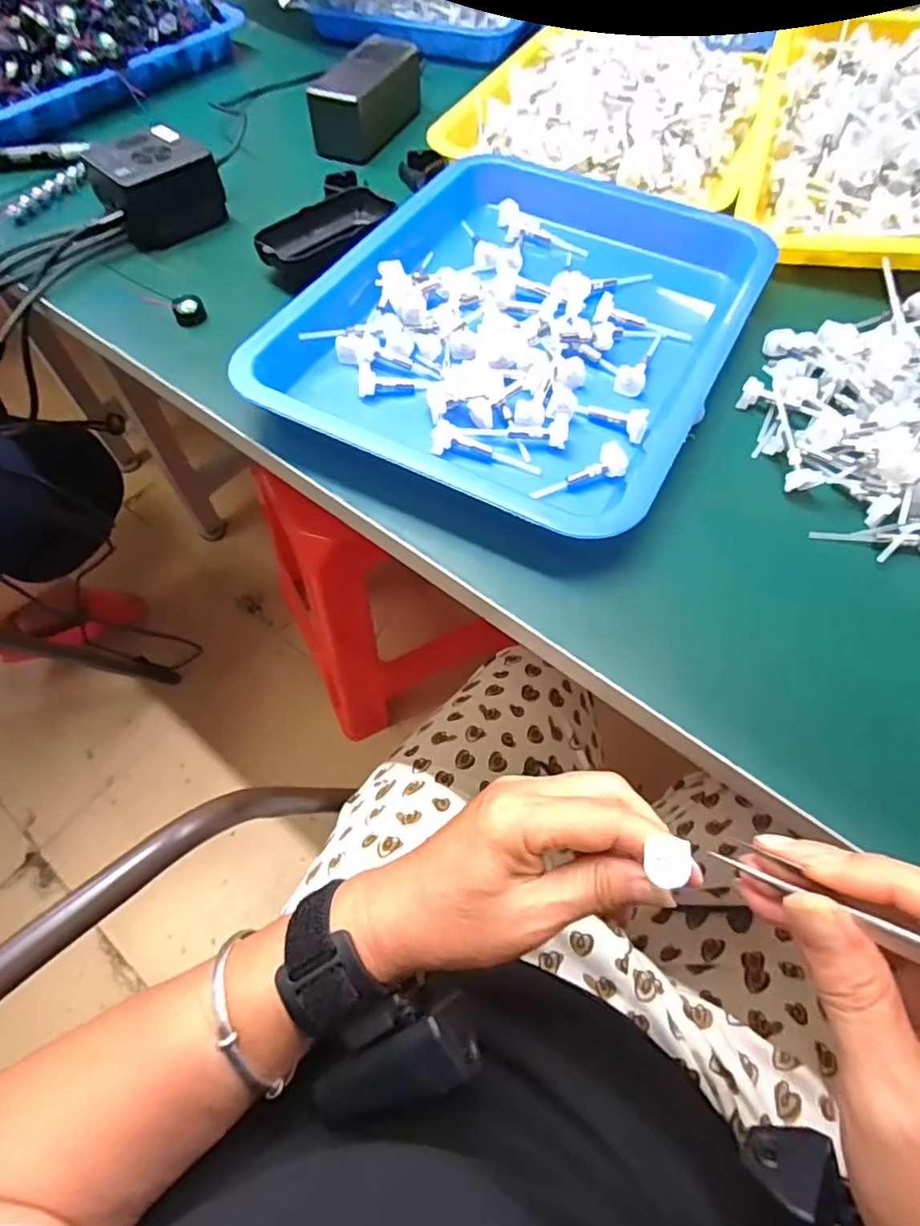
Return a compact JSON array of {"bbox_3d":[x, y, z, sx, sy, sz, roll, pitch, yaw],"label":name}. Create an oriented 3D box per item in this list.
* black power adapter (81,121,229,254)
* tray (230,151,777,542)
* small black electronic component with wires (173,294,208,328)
[{"bbox_3d":[-0.236,-0.335,0.470,0.079,0.048,0.072,-38,67,-19],"label":"black power adapter"},{"bbox_3d":[0.047,-0.204,0.406,0.264,0.033,0.335,27,64,14],"label":"tray"},{"bbox_3d":[-0.193,-0.215,0.428,0.022,0.018,0.012,-28,64,-15],"label":"small black electronic component with wires"}]

